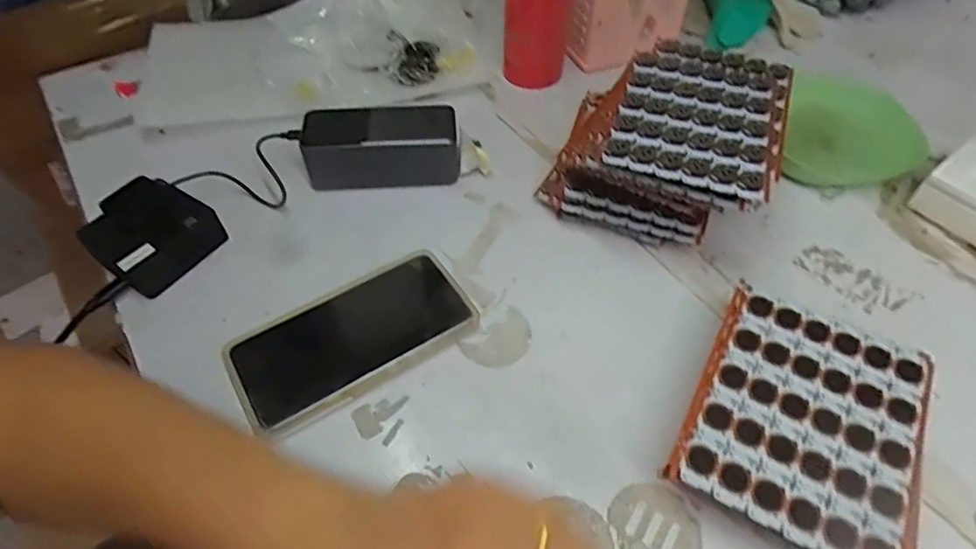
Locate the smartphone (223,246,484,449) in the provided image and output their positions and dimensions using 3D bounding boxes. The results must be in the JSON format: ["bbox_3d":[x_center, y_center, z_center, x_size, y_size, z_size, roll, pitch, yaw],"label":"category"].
[{"bbox_3d":[-0.093,0.043,0.401,0.166,0.016,0.083,-30,58,-21],"label":"smartphone"}]

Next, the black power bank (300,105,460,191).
[{"bbox_3d":[-0.092,-0.110,0.497,0.132,0.052,0.055,-3,53,-2],"label":"black power bank"}]

